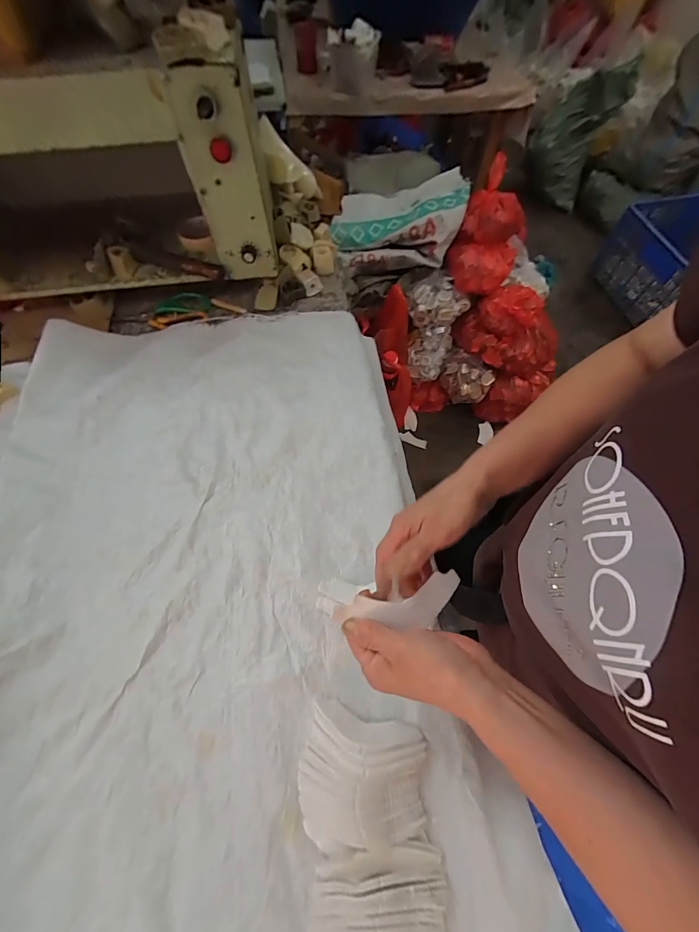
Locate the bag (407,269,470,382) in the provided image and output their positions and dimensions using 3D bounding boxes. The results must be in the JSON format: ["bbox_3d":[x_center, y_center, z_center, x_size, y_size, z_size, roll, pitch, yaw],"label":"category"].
[{"bbox_3d":[0.299,-0.486,1.270,0.206,0.360,0.091,7,23,3],"label":"bag"}]

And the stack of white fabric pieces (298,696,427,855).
[{"bbox_3d":[0.011,0.319,0.363,0.124,0.034,0.113,12,64,6],"label":"stack of white fabric pieces"}]

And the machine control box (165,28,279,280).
[{"bbox_3d":[-0.192,-0.490,0.583,0.110,0.266,0.193,-8,63,-6],"label":"machine control box"}]

